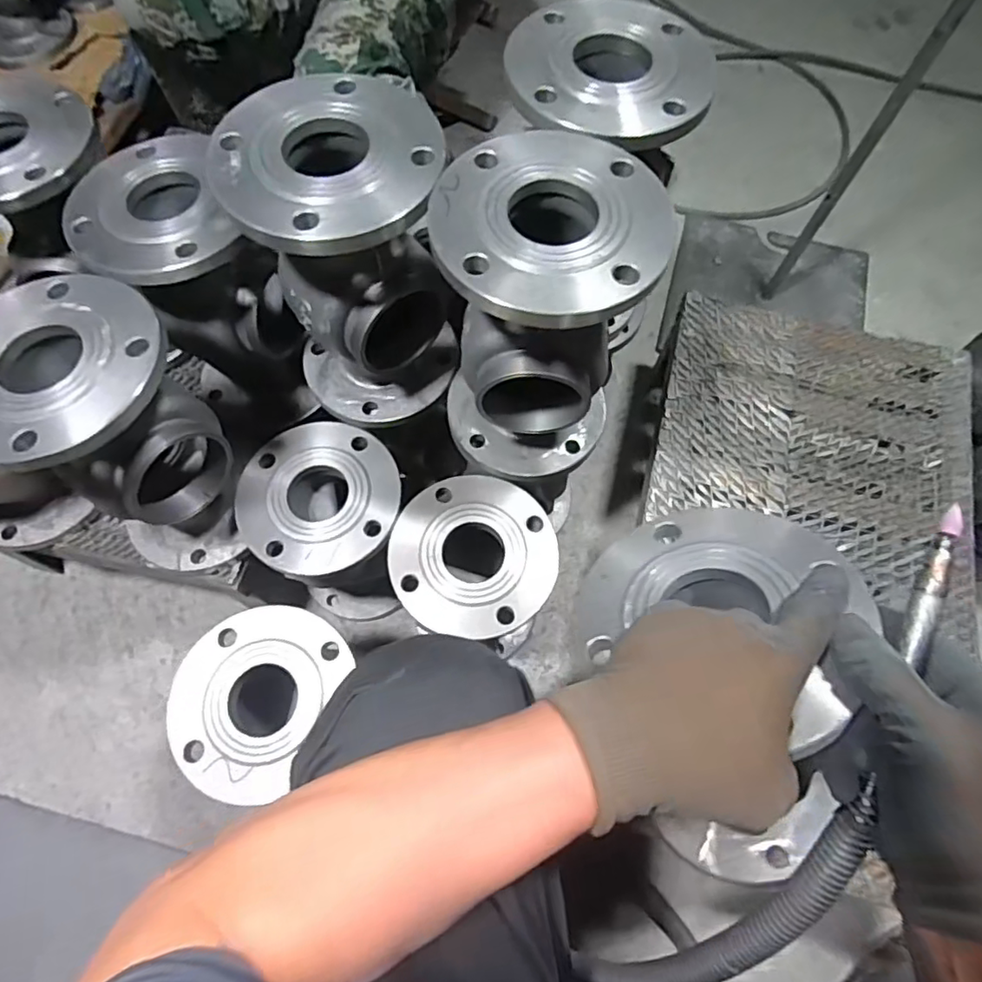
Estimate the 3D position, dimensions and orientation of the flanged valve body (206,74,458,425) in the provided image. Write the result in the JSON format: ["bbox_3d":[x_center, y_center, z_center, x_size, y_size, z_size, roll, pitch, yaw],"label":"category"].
[{"bbox_3d":[-0.125,-0.202,0.556,0.166,0.278,0.157,1,68,-1],"label":"flanged valve body"}]

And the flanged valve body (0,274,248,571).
[{"bbox_3d":[-0.339,-0.046,0.563,0.160,0.260,0.168,1,68,-1],"label":"flanged valve body"}]

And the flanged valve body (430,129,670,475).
[{"bbox_3d":[0.041,-0.142,0.534,0.169,0.269,0.162,2,68,-1],"label":"flanged valve body"}]

